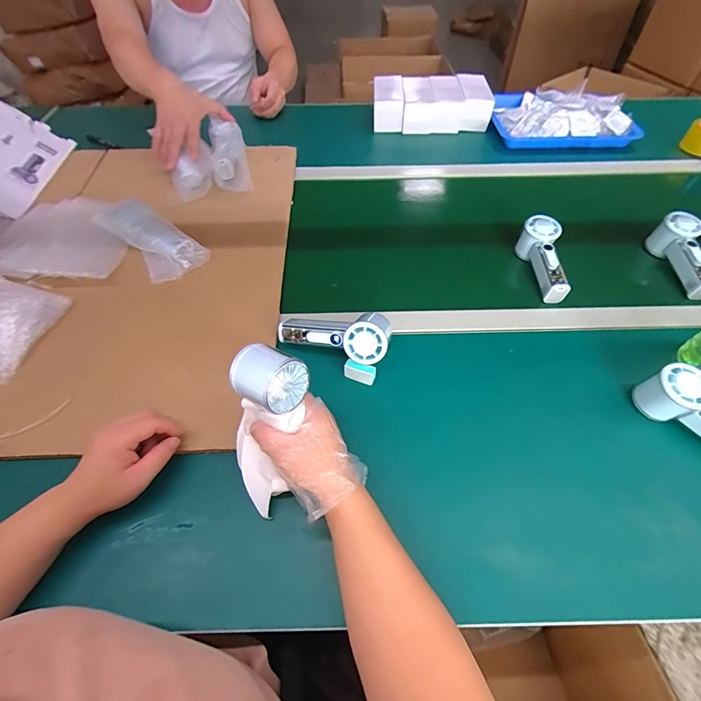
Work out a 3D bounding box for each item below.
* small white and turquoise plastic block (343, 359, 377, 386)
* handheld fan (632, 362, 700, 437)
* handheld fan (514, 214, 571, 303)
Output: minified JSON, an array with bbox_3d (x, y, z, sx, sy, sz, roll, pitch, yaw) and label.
[{"bbox_3d":[0.013,0.030,0.498,0.042,0.024,0.016,17,56,13],"label":"small white and turquoise plastic block"},{"bbox_3d":[0.430,0.081,0.433,0.154,0.058,0.050,38,63,25],"label":"handheld fan"},{"bbox_3d":[0.318,-0.152,0.605,0.053,0.056,0.148,5,54,4],"label":"handheld fan"}]

